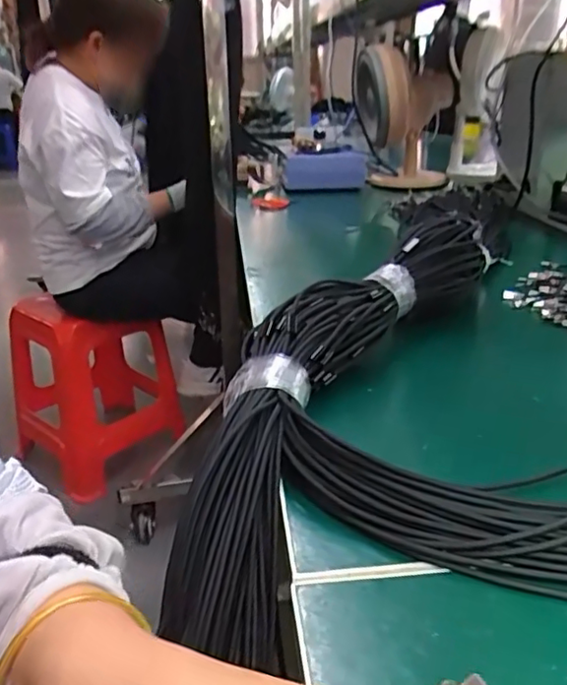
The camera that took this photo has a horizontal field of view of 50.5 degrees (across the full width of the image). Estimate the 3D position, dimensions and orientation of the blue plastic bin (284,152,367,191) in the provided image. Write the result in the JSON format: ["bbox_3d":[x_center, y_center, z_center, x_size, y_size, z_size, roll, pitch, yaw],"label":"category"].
[{"bbox_3d":[0.103,-0.424,1.487,0.201,0.085,0.075,0,25,5],"label":"blue plastic bin"}]

